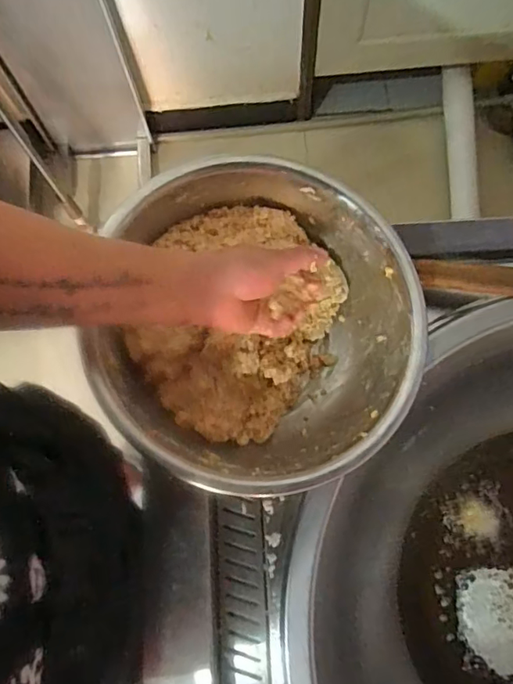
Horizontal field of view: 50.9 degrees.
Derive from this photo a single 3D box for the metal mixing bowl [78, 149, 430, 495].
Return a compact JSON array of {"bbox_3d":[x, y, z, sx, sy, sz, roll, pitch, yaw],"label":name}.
[{"bbox_3d":[0.015,-0.015,0.624,0.329,0.152,0.354,5,77,3],"label":"metal mixing bowl"}]

